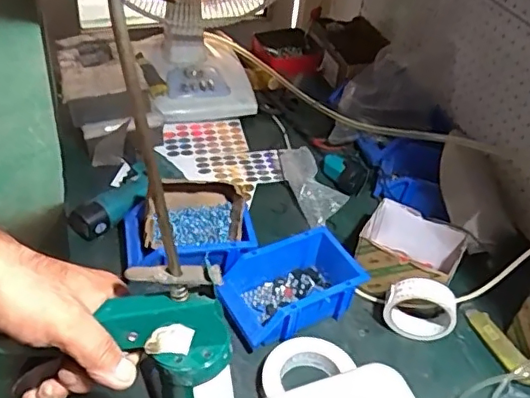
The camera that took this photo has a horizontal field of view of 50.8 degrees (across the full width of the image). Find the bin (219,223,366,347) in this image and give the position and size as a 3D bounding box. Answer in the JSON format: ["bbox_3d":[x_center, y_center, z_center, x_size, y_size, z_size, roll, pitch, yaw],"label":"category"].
[{"bbox_3d":[0.036,0.125,0.794,0.182,0.076,0.120,-16,46,-26],"label":"bin"}]

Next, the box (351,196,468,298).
[{"bbox_3d":[0.210,0.088,0.832,0.140,0.081,0.121,25,43,20],"label":"box"}]

